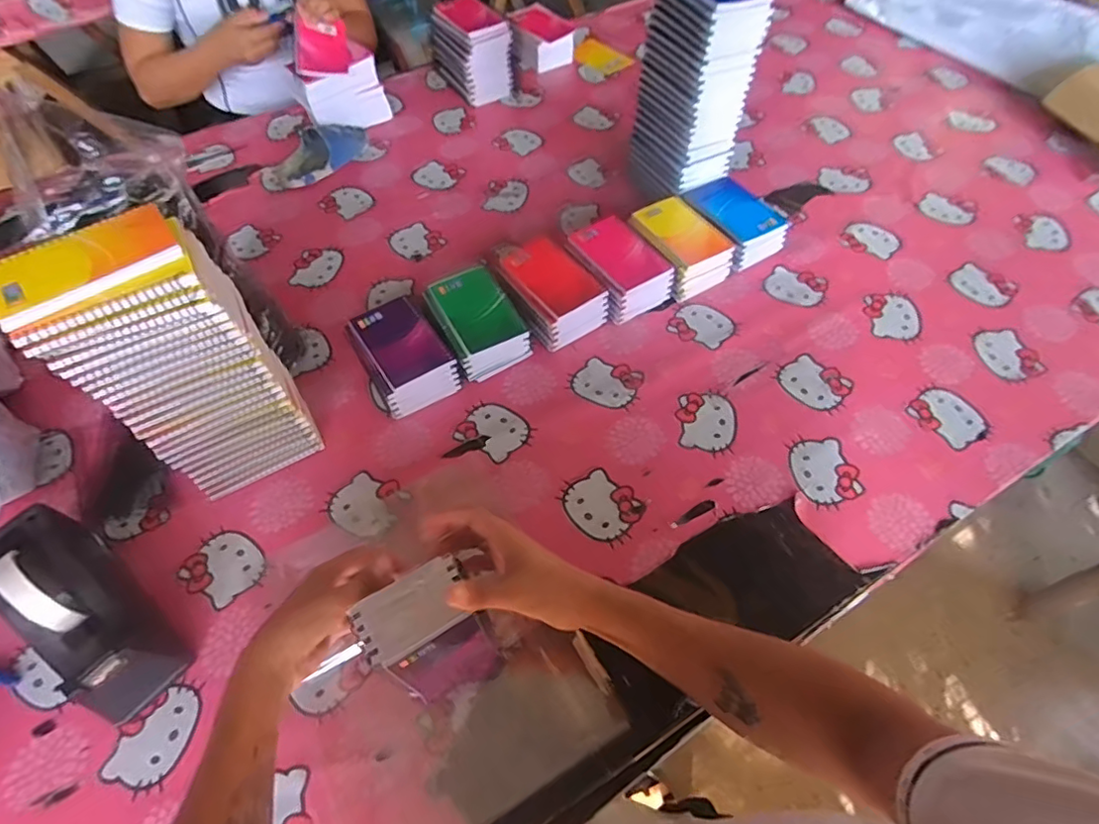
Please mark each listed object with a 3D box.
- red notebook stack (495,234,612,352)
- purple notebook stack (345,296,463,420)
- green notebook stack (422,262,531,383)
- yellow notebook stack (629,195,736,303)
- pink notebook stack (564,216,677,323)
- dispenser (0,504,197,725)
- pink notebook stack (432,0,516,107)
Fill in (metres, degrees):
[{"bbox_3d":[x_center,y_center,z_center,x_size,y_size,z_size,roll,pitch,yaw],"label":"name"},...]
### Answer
[{"bbox_3d":[0.001,-0.158,0.770,0.100,0.065,0.138,-33,61,-18],"label":"red notebook stack"},{"bbox_3d":[-0.180,-0.068,0.716,0.091,0.066,0.136,-28,60,-16],"label":"purple notebook stack"},{"bbox_3d":[-0.092,-0.112,0.738,0.089,0.066,0.131,-25,59,-14],"label":"green notebook stack"},{"bbox_3d":[0.185,-0.231,0.812,0.099,0.058,0.138,-26,59,-14],"label":"yellow notebook stack"},{"bbox_3d":[0.094,-0.196,0.795,0.096,0.060,0.134,-29,60,-16],"label":"pink notebook stack"},{"bbox_3d":[-0.430,0.178,0.530,0.215,0.121,0.075,35,64,23],"label":"dispenser"},{"bbox_3d":[-0.145,-0.664,1.071,0.102,0.130,0.159,-34,61,-19],"label":"pink notebook stack"}]

